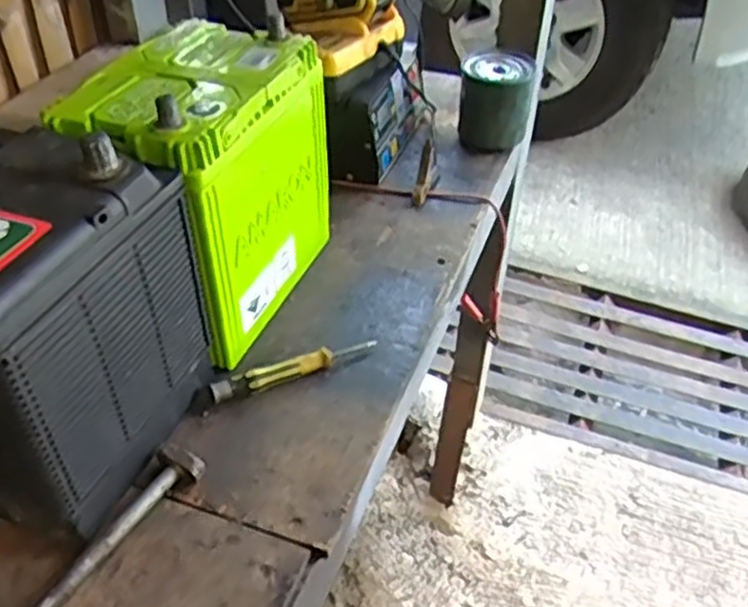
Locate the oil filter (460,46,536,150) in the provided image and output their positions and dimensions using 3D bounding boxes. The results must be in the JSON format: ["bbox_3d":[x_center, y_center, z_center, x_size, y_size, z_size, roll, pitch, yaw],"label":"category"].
[{"bbox_3d":[0.139,-0.238,0.853,0.076,0.093,0.073,9,42,10],"label":"oil filter"}]

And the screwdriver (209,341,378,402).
[{"bbox_3d":[-0.060,0.049,0.586,0.135,0.020,0.016,-20,45,-22],"label":"screwdriver"}]

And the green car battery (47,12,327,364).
[{"bbox_3d":[-0.136,-0.089,0.605,0.130,0.204,0.198,14,43,15],"label":"green car battery"}]

